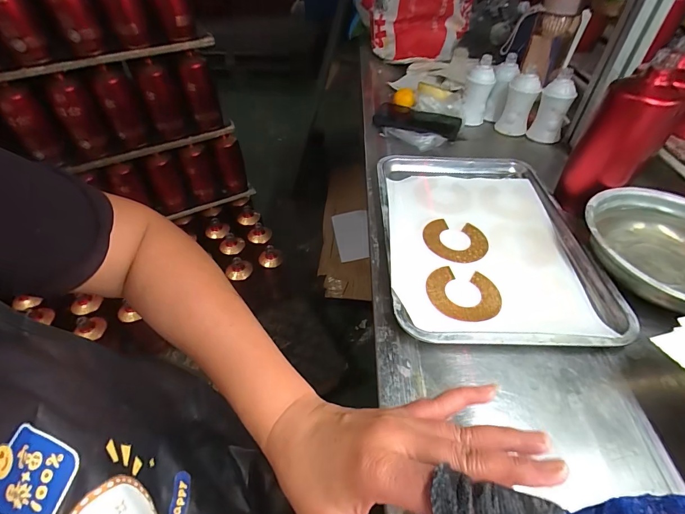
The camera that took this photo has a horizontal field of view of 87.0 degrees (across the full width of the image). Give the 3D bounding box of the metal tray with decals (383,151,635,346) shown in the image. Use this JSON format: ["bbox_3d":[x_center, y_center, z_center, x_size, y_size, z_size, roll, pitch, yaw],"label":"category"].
[{"bbox_3d":[0.182,-0.033,0.484,0.254,0.022,0.342,2,44,-2],"label":"metal tray with decals"}]

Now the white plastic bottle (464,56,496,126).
[{"bbox_3d":[0.260,-0.315,0.696,0.050,0.105,0.057,9,48,8],"label":"white plastic bottle"}]

